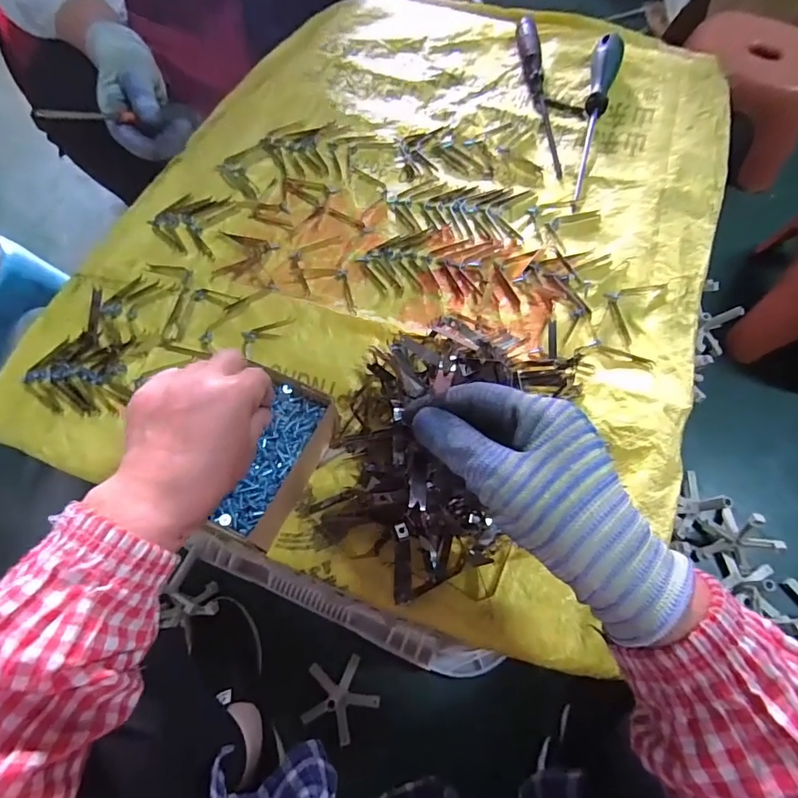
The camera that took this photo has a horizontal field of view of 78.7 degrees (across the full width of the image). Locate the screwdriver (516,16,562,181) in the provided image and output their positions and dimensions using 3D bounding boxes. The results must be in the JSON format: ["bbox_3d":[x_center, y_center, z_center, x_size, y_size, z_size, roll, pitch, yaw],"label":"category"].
[{"bbox_3d":[0.171,-0.362,0.574,0.025,0.023,0.241,-6,67,-1],"label":"screwdriver"}]

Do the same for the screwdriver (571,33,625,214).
[{"bbox_3d":[0.217,-0.316,0.544,0.031,0.032,0.238,16,69,8],"label":"screwdriver"}]

